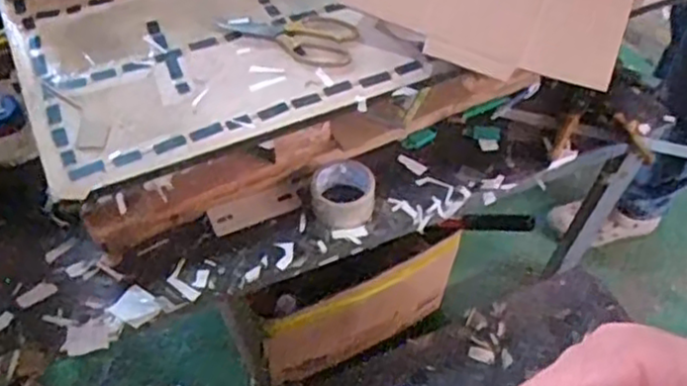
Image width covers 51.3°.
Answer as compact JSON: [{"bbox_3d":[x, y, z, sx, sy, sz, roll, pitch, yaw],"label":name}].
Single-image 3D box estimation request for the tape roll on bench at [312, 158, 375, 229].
[{"bbox_3d":[0.000,-0.001,1.055,0.090,0.040,0.099,1,54,-1],"label":"tape roll on bench"}]

